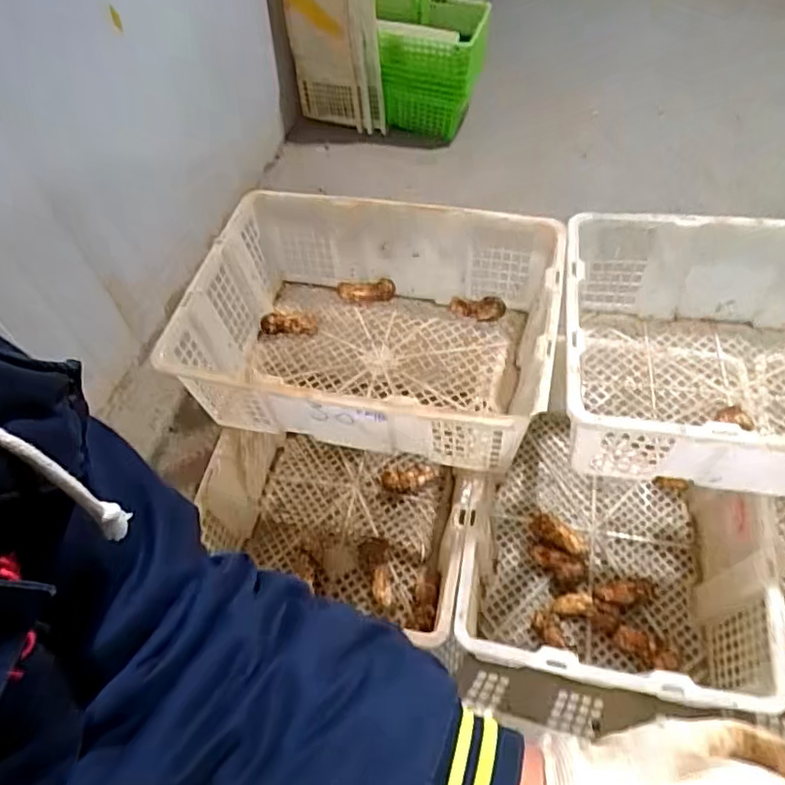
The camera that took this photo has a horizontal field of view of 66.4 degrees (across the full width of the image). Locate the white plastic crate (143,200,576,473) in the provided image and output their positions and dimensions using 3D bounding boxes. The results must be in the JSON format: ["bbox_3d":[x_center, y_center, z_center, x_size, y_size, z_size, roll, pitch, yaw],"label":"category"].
[{"bbox_3d":[-0.023,-0.087,0.849,0.471,0.176,0.345,9,57,10],"label":"white plastic crate"}]

